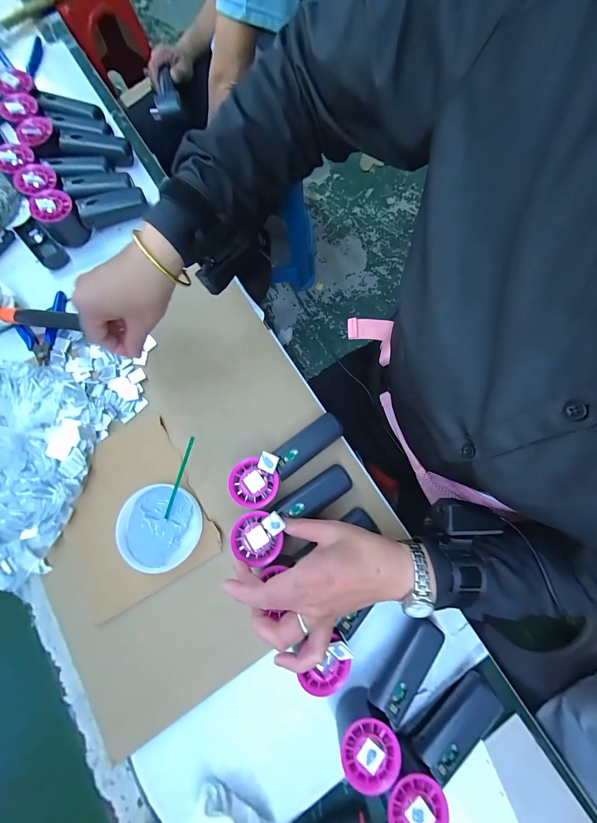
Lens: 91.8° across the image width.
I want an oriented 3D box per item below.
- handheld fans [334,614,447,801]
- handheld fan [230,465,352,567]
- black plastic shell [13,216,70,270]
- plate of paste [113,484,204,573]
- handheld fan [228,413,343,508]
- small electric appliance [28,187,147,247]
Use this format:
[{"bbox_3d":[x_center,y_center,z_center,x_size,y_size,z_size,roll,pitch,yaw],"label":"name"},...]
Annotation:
[{"bbox_3d":[0.101,0.304,0.317,0.055,0.054,0.157,41,69,10],"label":"handheld fans"},{"bbox_3d":[-0.004,0.116,0.335,0.154,0.030,0.051,-29,78,-17],"label":"handheld fan"},{"bbox_3d":[-0.416,-0.272,0.467,0.036,0.014,0.111,-44,80,-6],"label":"black plastic shell"},{"bbox_3d":[-0.176,0.145,0.367,0.103,0.022,0.096,0,78,2],"label":"plate of paste"},{"bbox_3d":[-0.010,0.060,0.362,0.150,0.064,0.053,-33,79,-4],"label":"handheld fan"},{"bbox_3d":[-0.320,-0.317,0.452,0.154,0.059,0.059,-28,79,-3],"label":"small electric appliance"}]

